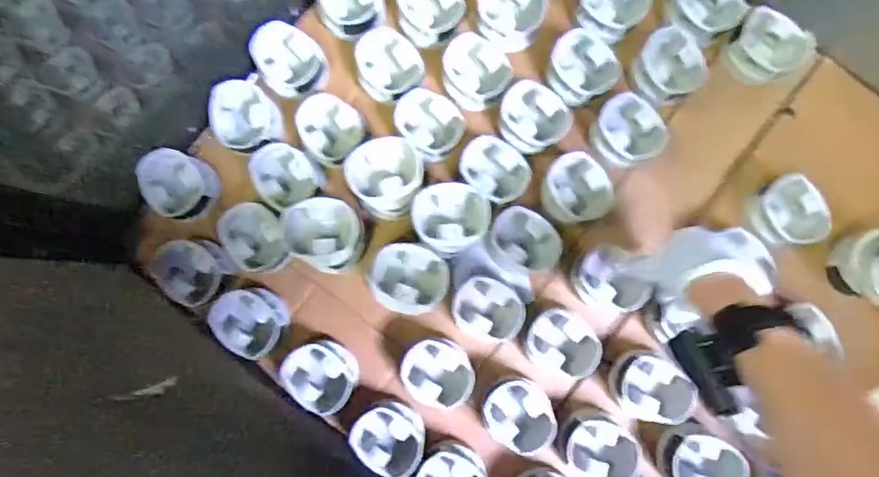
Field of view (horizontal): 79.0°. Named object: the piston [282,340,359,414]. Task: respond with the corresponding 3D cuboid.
[{"bbox_3d":[-0.131,0.153,0.613,0.063,0.050,0.080,-43,86,-2],"label":"piston"}]

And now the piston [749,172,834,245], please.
[{"bbox_3d":[0.397,-0.031,0.618,0.074,0.046,0.080,-12,86,0],"label":"piston"}]

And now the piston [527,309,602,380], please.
[{"bbox_3d":[0.138,0.119,0.606,0.081,0.044,0.072,36,87,3],"label":"piston"}]

